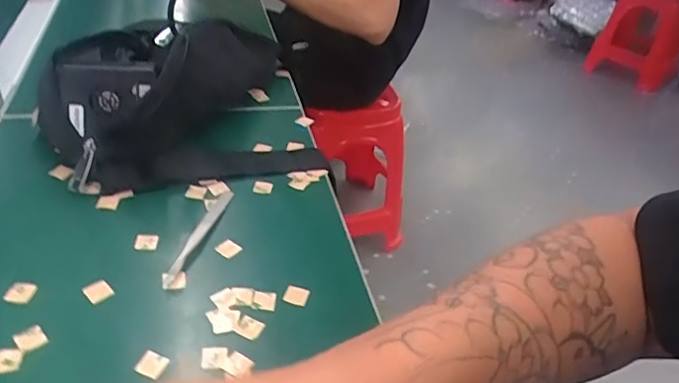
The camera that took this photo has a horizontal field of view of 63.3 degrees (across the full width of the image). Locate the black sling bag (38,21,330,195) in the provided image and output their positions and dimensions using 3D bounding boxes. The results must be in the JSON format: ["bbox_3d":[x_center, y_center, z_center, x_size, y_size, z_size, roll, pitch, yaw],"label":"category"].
[{"bbox_3d":[-0.155,-0.105,0.537,0.245,0.089,0.221,-9,40,-18],"label":"black sling bag"}]

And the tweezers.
[{"bbox_3d":[-0.108,0.032,0.427,0.010,0.009,0.116,11,38,8],"label":"tweezers"}]

